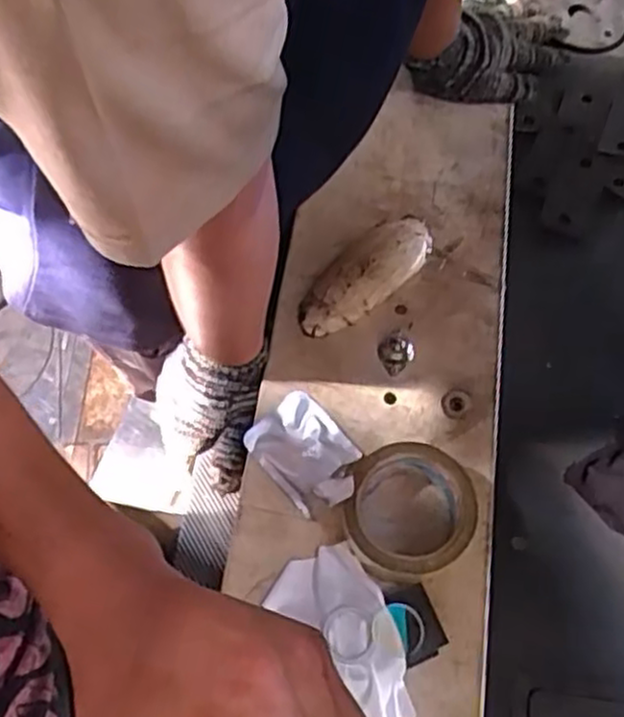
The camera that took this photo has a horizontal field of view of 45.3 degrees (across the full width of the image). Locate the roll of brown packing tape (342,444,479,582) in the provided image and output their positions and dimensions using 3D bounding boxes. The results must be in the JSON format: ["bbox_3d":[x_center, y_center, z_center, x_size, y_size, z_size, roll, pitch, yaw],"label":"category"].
[{"bbox_3d":[0.073,0.121,0.585,0.098,0.050,0.098,22,67,7],"label":"roll of brown packing tape"}]

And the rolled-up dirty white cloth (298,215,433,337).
[{"bbox_3d":[0.050,-0.079,0.691,0.153,0.030,0.058,-41,74,-18],"label":"rolled-up dirty white cloth"}]

